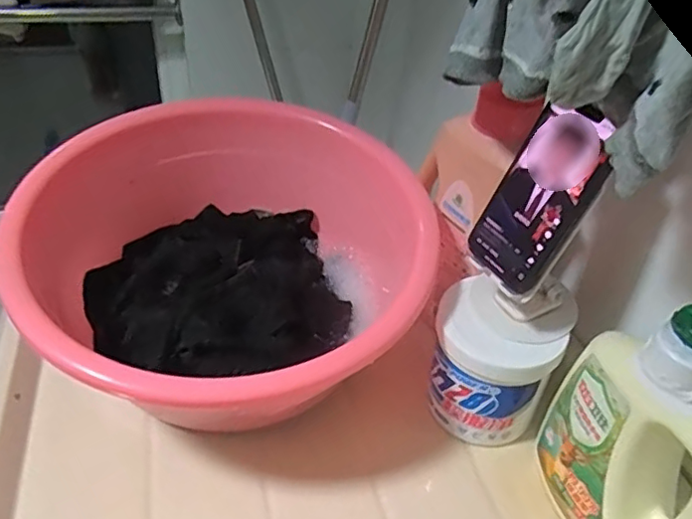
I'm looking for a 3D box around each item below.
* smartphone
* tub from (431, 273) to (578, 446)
[{"bbox_3d":[0.150,-0.045,0.457,0.010,0.149,0.076,-4,38,-41],"label":"smartphone"},{"bbox_3d":[0.132,0.101,0.548,0.107,0.119,0.097,21,41,19],"label":"tub"}]

